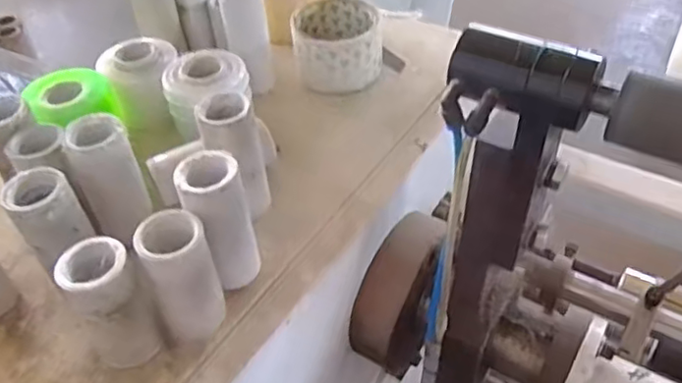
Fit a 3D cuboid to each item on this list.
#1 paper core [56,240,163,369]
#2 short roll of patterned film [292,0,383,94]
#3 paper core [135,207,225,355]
[{"bbox_3d":[-0.142,0.070,0.381,0.038,0.078,0.045,-34,51,-28],"label":"paper core"},{"bbox_3d":[-0.003,-0.145,0.607,0.082,0.056,0.092,-5,44,-2],"label":"short roll of patterned film"},{"bbox_3d":[-0.101,0.056,0.388,0.044,0.083,0.042,-15,45,-11],"label":"paper core"}]

